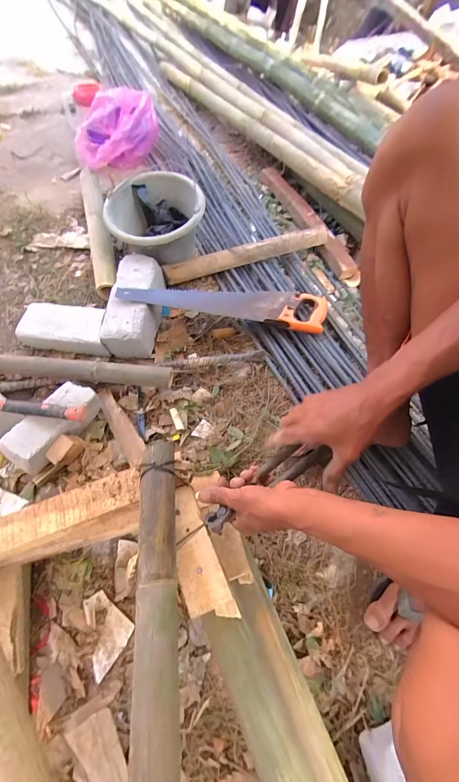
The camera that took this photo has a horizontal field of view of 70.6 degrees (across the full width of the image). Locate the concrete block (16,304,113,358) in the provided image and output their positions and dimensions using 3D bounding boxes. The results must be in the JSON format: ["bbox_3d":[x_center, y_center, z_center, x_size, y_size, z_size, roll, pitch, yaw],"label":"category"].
[{"bbox_3d":[-0.395,-0.154,0.796,0.216,0.073,0.103,8,60,3],"label":"concrete block"}]

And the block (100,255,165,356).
[{"bbox_3d":[-0.232,-0.215,0.817,0.116,0.094,0.258,4,60,1],"label":"block"}]

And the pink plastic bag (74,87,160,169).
[{"bbox_3d":[-0.407,-0.925,1.155,0.297,0.194,0.189,-9,57,-8],"label":"pink plastic bag"}]

